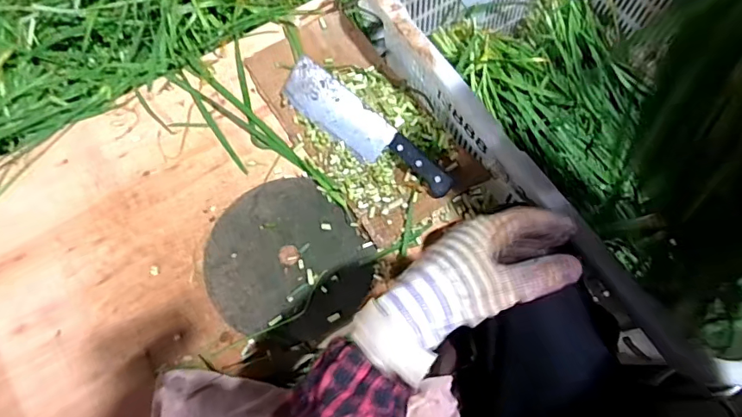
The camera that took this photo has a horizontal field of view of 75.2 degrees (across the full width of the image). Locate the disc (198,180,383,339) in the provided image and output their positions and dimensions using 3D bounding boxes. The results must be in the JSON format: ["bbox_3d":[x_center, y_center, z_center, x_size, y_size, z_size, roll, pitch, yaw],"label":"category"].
[{"bbox_3d":[-0.109,0.065,0.609,0.191,0.006,0.212,-40,73,-14],"label":"disc"}]

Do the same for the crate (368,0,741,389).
[{"bbox_3d":[0.341,-0.142,0.710,0.453,0.273,0.677,-31,71,-11],"label":"crate"}]

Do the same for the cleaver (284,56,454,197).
[{"bbox_3d":[-0.007,-0.106,0.653,0.272,0.020,0.065,38,109,14],"label":"cleaver"}]

